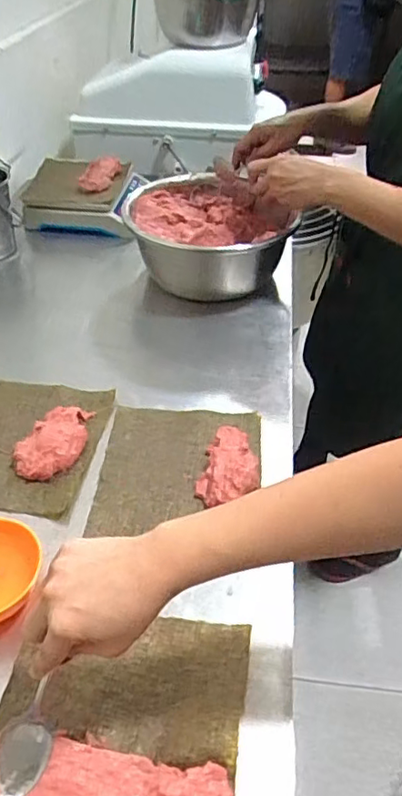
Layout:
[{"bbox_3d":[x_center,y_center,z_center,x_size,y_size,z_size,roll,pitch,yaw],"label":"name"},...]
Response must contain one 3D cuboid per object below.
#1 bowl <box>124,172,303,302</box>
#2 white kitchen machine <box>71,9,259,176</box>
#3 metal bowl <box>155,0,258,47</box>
[{"bbox_3d":[0.011,-0.258,0.956,0.261,0.130,0.239,0,42,0],"label":"bowl"},{"bbox_3d":[-0.097,-0.720,1.424,0.447,0.278,0.185,1,42,0],"label":"white kitchen machine"},{"bbox_3d":[0.009,-0.889,1.320,0.252,0.131,0.247,0,42,0],"label":"metal bowl"}]

